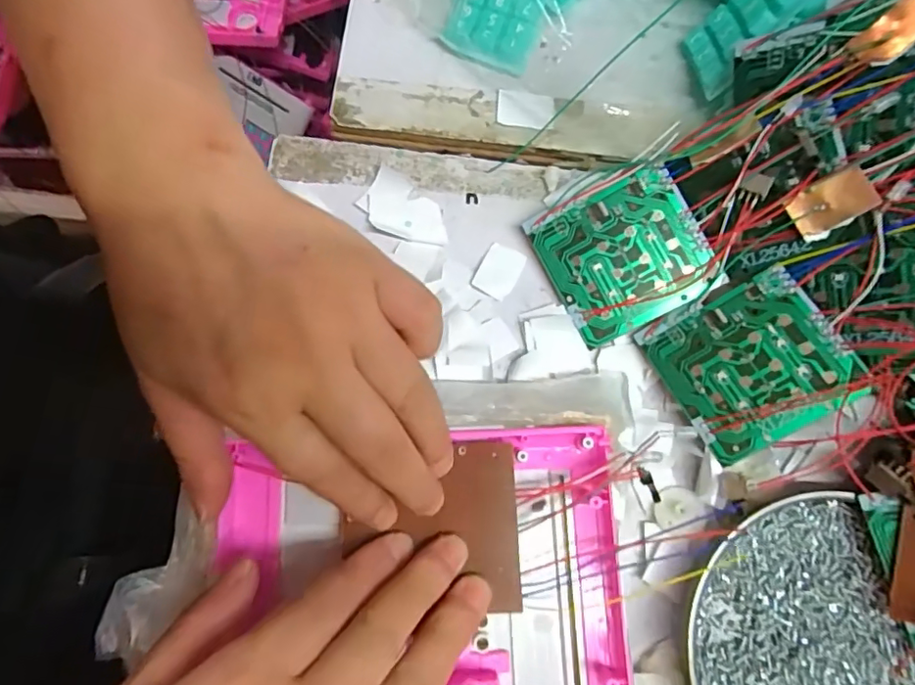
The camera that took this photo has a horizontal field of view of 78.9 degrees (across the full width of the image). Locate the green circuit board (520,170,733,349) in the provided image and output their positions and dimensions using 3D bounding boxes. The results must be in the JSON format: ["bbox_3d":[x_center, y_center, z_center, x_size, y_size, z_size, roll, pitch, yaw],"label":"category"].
[{"bbox_3d":[0.081,-0.044,0.276,0.072,0.004,0.074,-28,85,15],"label":"green circuit board"}]

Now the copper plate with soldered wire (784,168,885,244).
[{"bbox_3d":[0.163,-0.061,0.242,0.030,0.004,0.020,-32,78,29],"label":"copper plate with soldered wire"}]

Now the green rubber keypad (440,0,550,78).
[{"bbox_3d":[0.022,-0.177,0.296,0.047,0.011,0.055,22,89,2],"label":"green rubber keypad"}]

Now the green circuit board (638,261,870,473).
[{"bbox_3d":[0.133,0.008,0.256,0.069,0.004,0.071,-33,69,15],"label":"green circuit board"}]

